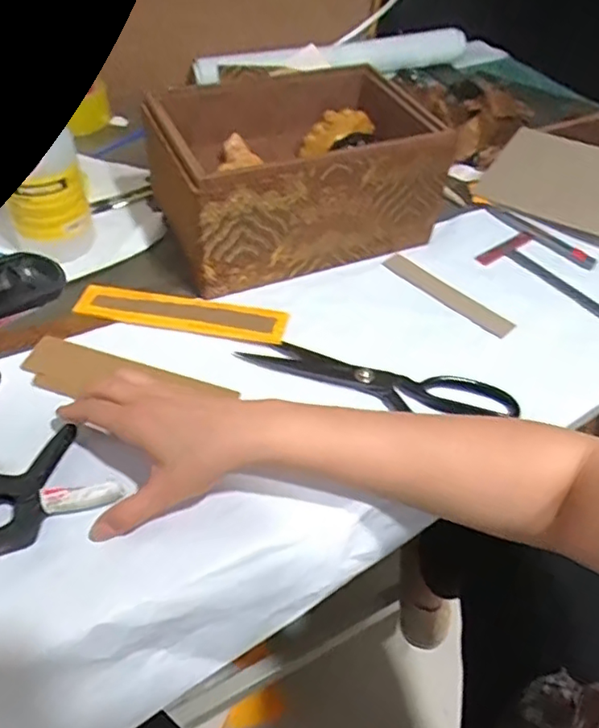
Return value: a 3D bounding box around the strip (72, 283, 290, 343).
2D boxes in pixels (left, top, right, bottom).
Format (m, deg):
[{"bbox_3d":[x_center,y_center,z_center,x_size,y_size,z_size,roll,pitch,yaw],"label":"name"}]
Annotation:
[{"bbox_3d":[-0.113,-0.049,0.555,0.201,0.008,0.038,9,57,6],"label":"strip"}]

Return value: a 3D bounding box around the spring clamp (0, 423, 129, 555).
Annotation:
[{"bbox_3d":[-0.192,0.099,0.416,0.107,0.020,0.070,-34,60,-28],"label":"spring clamp"}]

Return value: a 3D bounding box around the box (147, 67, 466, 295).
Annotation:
[{"bbox_3d":[-0.012,-0.215,0.630,0.265,0.131,0.205,-18,54,-18],"label":"box"}]

